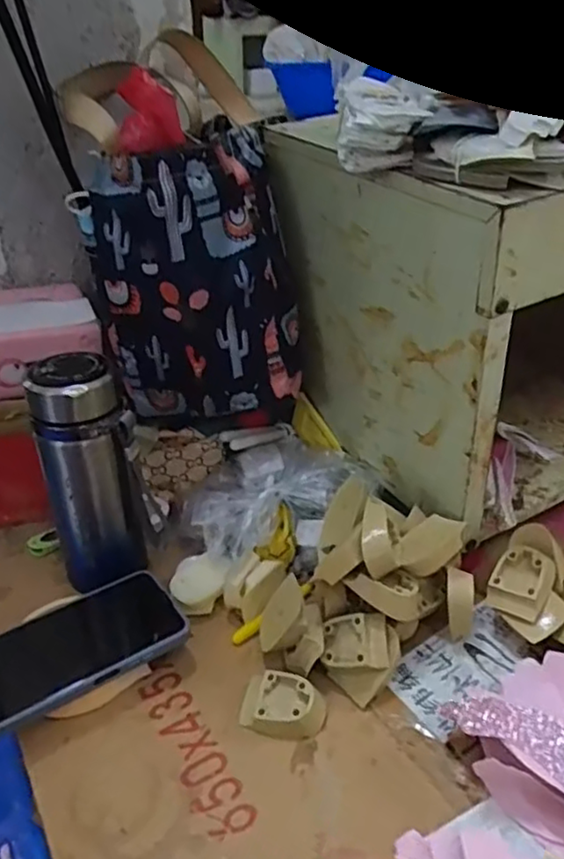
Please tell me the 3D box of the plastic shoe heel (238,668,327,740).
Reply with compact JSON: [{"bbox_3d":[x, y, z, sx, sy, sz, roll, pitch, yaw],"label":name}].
[{"bbox_3d":[0.001,0.193,0.462,0.057,0.021,0.039,8,35,14],"label":"plastic shoe heel"}]

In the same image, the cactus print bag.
[{"bbox_3d":[-0.082,-0.164,0.614,0.178,0.288,0.209,-5,34,-5],"label":"cactus print bag"}]

